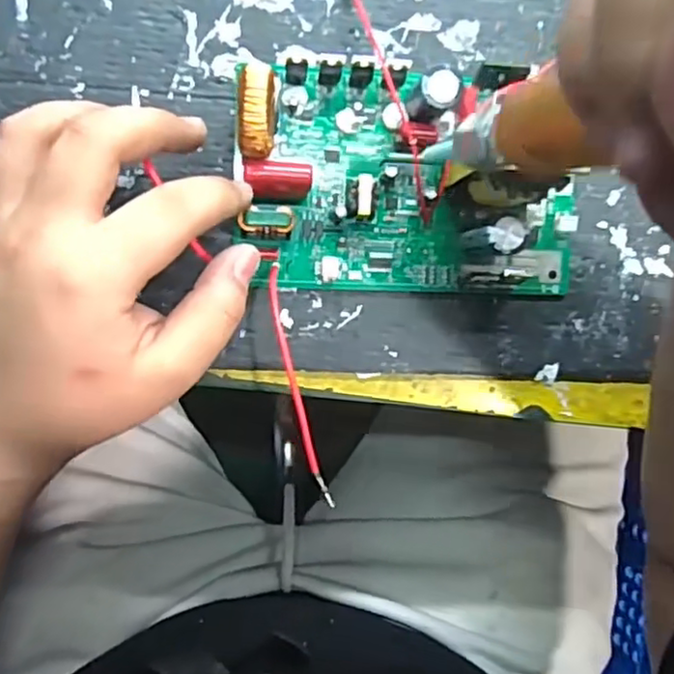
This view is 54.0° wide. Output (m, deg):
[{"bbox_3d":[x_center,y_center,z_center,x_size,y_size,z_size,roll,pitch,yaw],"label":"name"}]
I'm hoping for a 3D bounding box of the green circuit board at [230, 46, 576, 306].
[{"bbox_3d":[0.033,-0.067,0.281,0.147,0.021,0.095,2,94,-7],"label":"green circuit board"}]

